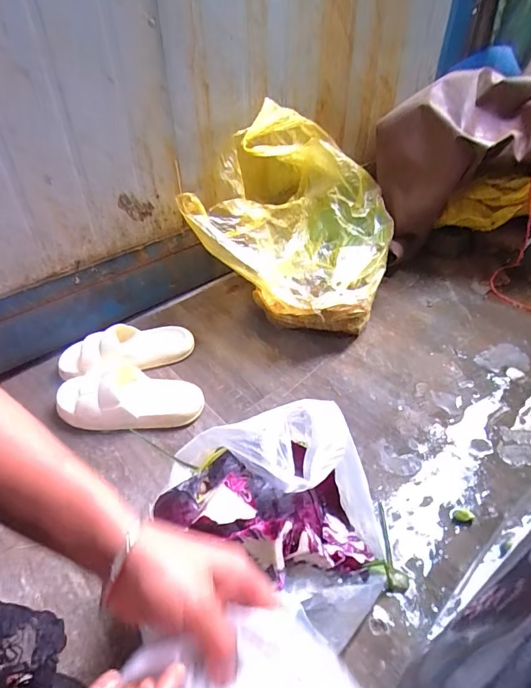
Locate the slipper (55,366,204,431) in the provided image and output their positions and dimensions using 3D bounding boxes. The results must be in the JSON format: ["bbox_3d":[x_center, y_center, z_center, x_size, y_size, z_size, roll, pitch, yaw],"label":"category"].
[{"bbox_3d":[-0.224,0.081,0.701,0.231,0.079,0.111,-4,43,-2],"label":"slipper"}]

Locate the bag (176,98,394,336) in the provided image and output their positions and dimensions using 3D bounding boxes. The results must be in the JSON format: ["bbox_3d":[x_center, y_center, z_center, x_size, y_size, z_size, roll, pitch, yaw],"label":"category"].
[{"bbox_3d":[0.077,-0.274,0.856,0.351,0.294,0.383,15,45,17],"label":"bag"}]

